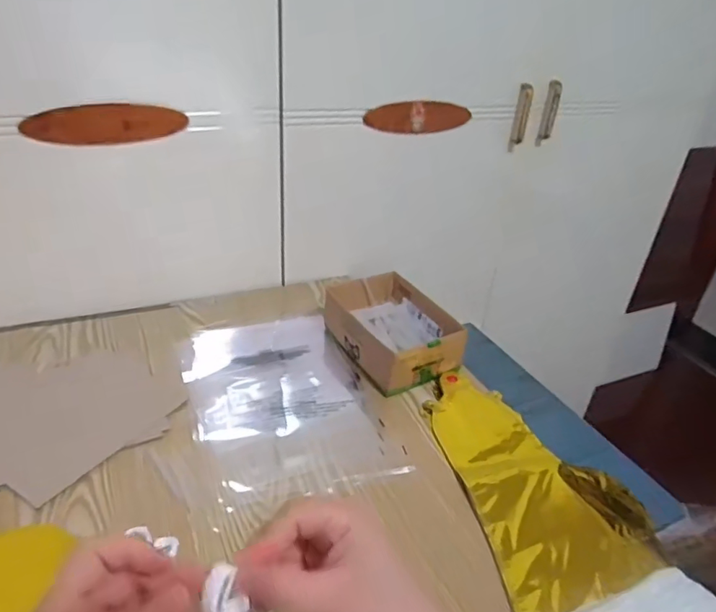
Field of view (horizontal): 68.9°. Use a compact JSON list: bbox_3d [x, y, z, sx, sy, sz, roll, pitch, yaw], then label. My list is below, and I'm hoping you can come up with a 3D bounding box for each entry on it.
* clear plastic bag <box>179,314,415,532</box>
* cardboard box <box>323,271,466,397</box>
[{"bbox_3d":[-0.094,0.107,0.643,0.209,0.017,0.289,-8,33,-22],"label":"clear plastic bag"},{"bbox_3d":[0.046,0.033,0.750,0.135,0.070,0.188,-14,35,-29],"label":"cardboard box"}]

